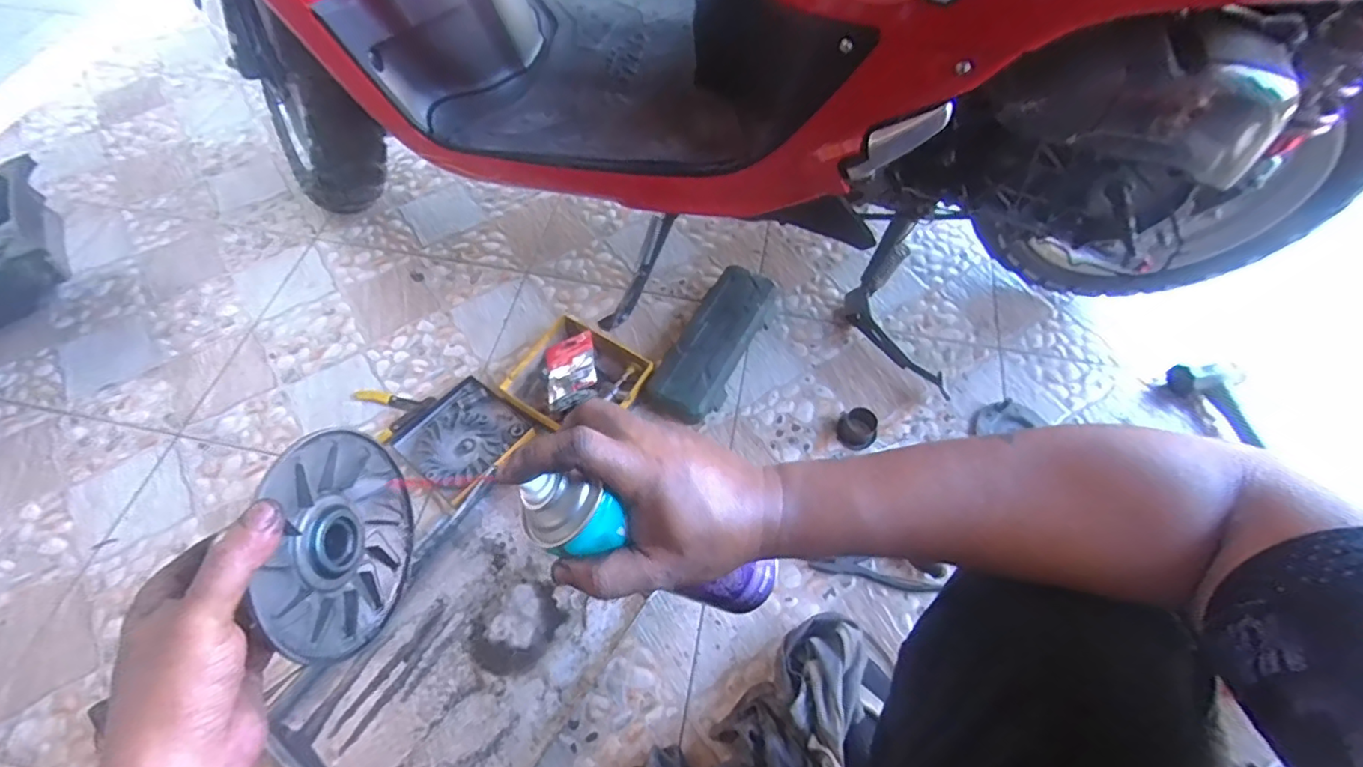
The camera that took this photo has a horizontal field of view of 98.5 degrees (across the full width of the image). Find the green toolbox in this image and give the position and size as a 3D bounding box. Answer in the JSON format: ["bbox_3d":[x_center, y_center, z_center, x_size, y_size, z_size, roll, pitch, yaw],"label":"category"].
[{"bbox_3d":[0.055,-0.068,0.938,0.111,0.061,0.292,23,62,12],"label":"green toolbox"}]

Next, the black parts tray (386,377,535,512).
[{"bbox_3d":[-0.320,0.078,0.860,0.153,0.027,0.152,36,65,18],"label":"black parts tray"}]

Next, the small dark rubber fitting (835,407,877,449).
[{"bbox_3d":[0.261,0.069,0.872,0.053,0.032,0.053,0,59,-1],"label":"small dark rubber fitting"}]

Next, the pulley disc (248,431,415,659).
[{"bbox_3d":[-0.208,0.097,0.363,0.027,0.120,0.129,0,59,-1],"label":"pulley disc"}]

